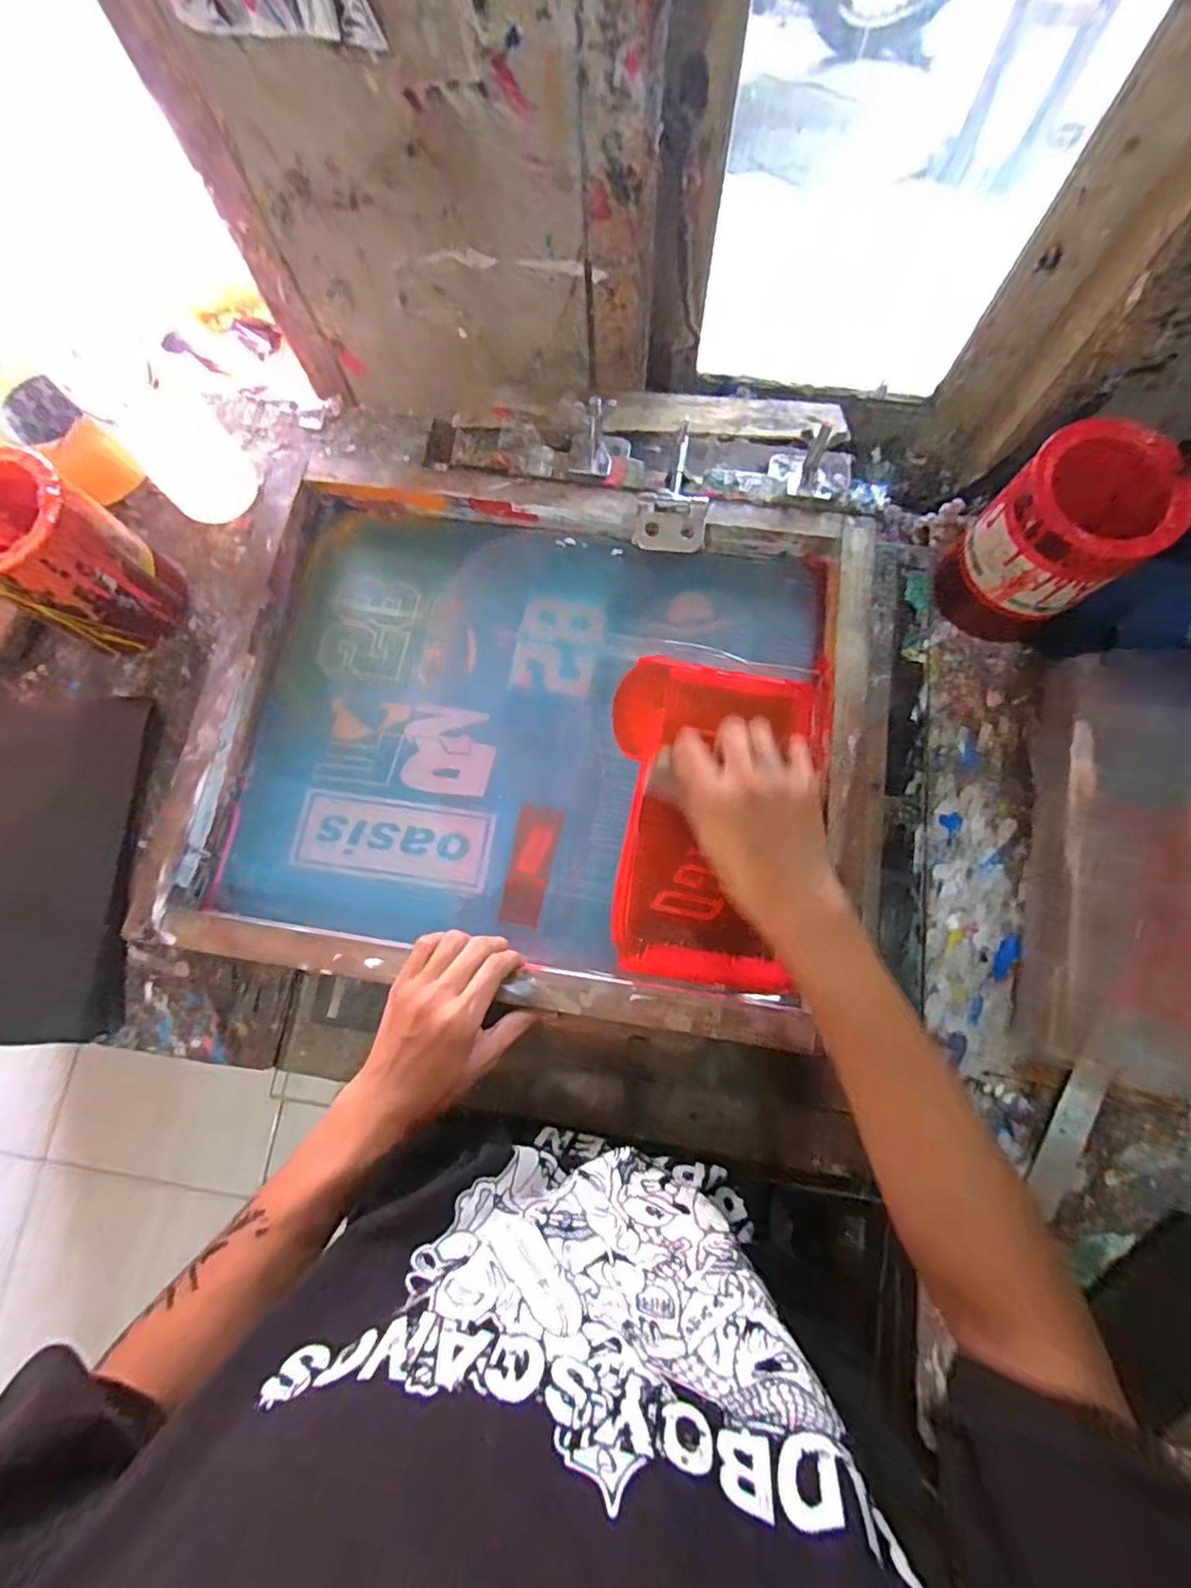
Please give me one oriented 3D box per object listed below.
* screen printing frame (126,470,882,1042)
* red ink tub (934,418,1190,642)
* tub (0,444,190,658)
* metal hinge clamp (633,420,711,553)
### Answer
[{"bbox_3d":[-0.049,-0.061,0.503,0.540,0.052,0.440,9,77,3],"label":"screen printing frame"},{"bbox_3d":[0.364,-0.202,0.469,0.110,0.121,0.106,0,77,1],"label":"red ink tub"},{"bbox_3d":[-0.455,-0.201,0.506,0.113,0.143,0.104,0,77,1],"label":"tub"},{"bbox_3d":[0.075,-0.272,0.528,0.060,0.031,0.105,12,77,4],"label":"metal hinge clamp"}]

